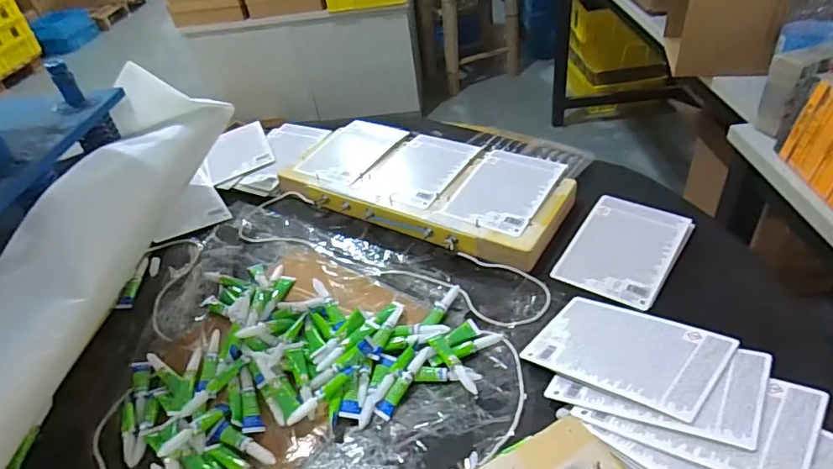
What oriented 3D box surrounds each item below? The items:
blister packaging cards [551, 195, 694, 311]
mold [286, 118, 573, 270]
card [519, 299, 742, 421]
[{"bbox_3d":[0.259,0.016,0.643,0.119,0.008,0.163,22,54,32],"label":"blister packaging cards"},{"bbox_3d":[0.011,-0.078,0.767,0.414,0.048,0.195,19,47,29],"label":"mold"},{"bbox_3d":[0.204,0.112,0.506,0.166,0.005,0.111,13,39,45],"label":"card"}]

